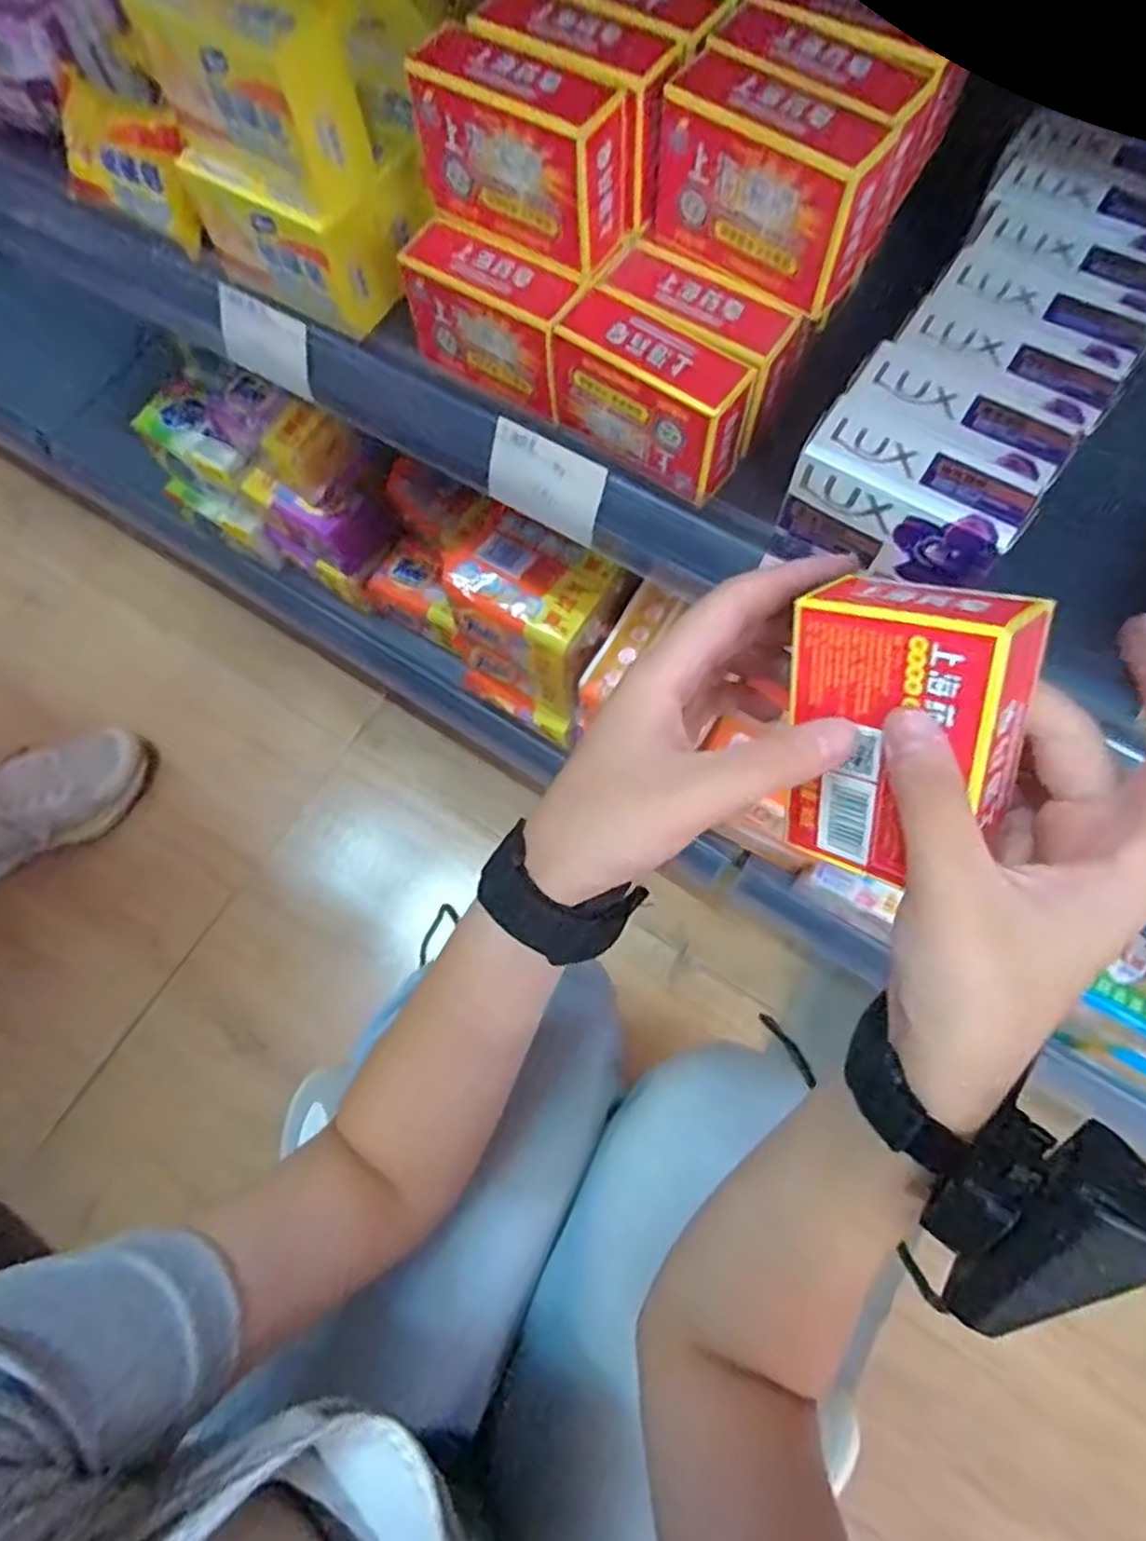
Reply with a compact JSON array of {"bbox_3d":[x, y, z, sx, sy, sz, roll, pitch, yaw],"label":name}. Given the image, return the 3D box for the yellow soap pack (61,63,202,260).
[{"bbox_3d":[-0.253,-0.348,0.420,0.089,0.055,0.036,25,74,10],"label":"yellow soap pack"}]

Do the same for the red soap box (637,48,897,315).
[{"bbox_3d":[0.082,-0.249,0.311,0.098,0.060,0.042,32,75,12],"label":"red soap box"}]

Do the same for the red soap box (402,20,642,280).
[{"bbox_3d":[-0.018,-0.272,0.322,0.090,0.063,0.043,32,75,12],"label":"red soap box"}]

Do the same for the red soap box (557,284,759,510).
[{"bbox_3d":[0.036,-0.178,0.349,0.090,0.059,0.034,32,75,12],"label":"red soap box"}]

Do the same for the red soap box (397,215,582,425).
[{"bbox_3d":[-0.040,-0.225,0.365,0.090,0.064,0.037,32,75,12],"label":"red soap box"}]

